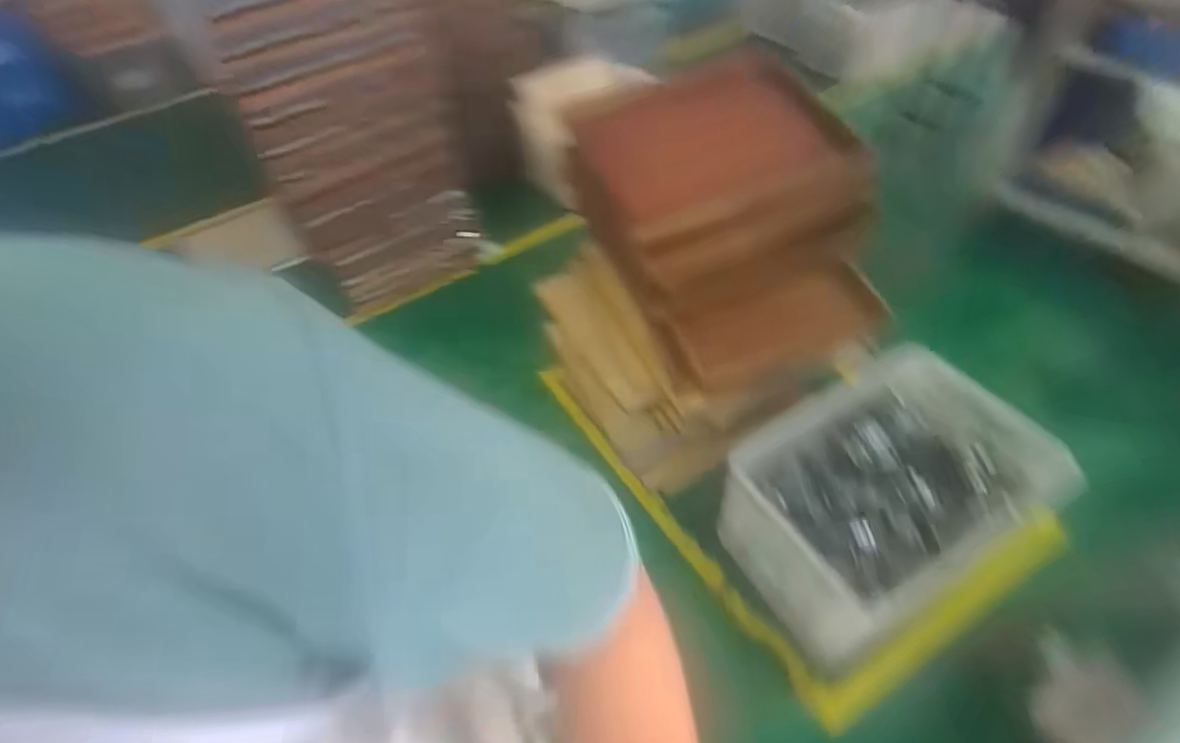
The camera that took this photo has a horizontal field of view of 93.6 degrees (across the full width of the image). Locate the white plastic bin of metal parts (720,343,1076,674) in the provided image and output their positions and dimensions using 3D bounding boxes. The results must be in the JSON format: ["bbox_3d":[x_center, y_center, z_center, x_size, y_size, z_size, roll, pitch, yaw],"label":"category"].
[{"bbox_3d":[0.590,0.230,1.109,0.617,0.217,0.385,-25,52,-15],"label":"white plastic bin of metal parts"}]

